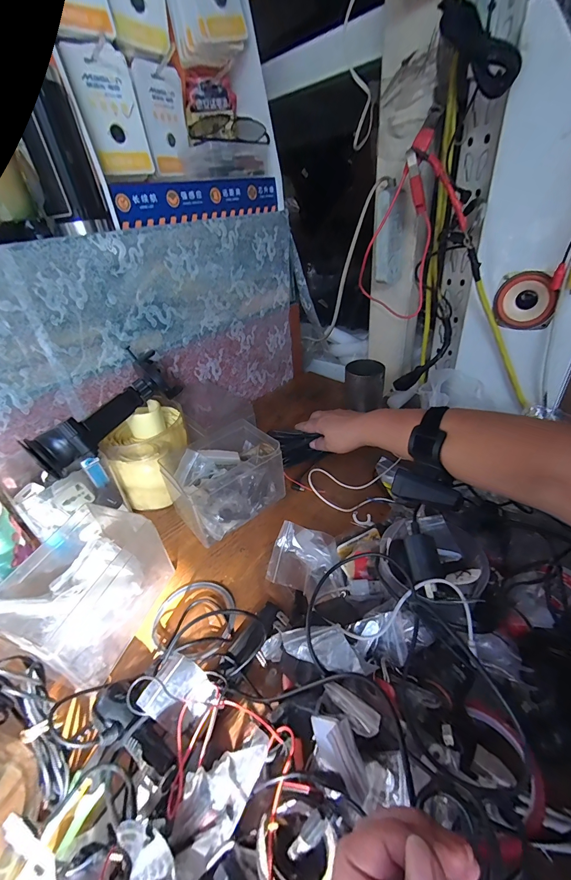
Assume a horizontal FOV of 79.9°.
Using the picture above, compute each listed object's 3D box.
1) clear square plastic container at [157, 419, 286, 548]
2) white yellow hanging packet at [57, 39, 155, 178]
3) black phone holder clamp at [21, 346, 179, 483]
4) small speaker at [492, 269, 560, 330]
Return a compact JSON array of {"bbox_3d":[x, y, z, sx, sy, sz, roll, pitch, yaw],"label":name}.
[{"bbox_3d":[-0.087,0.049,0.474,0.140,0.090,0.122,-29,41,-30],"label":"clear square plastic container"},{"bbox_3d":[-0.229,-0.432,0.454,0.017,0.129,0.086,18,43,37],"label":"white yellow hanging packet"},{"bbox_3d":[-0.227,-0.035,0.434,0.065,0.070,0.191,19,55,31],"label":"black phone holder clamp"},{"bbox_3d":[0.336,-0.196,0.477,0.028,0.074,0.075,-28,40,-29],"label":"small speaker"}]

